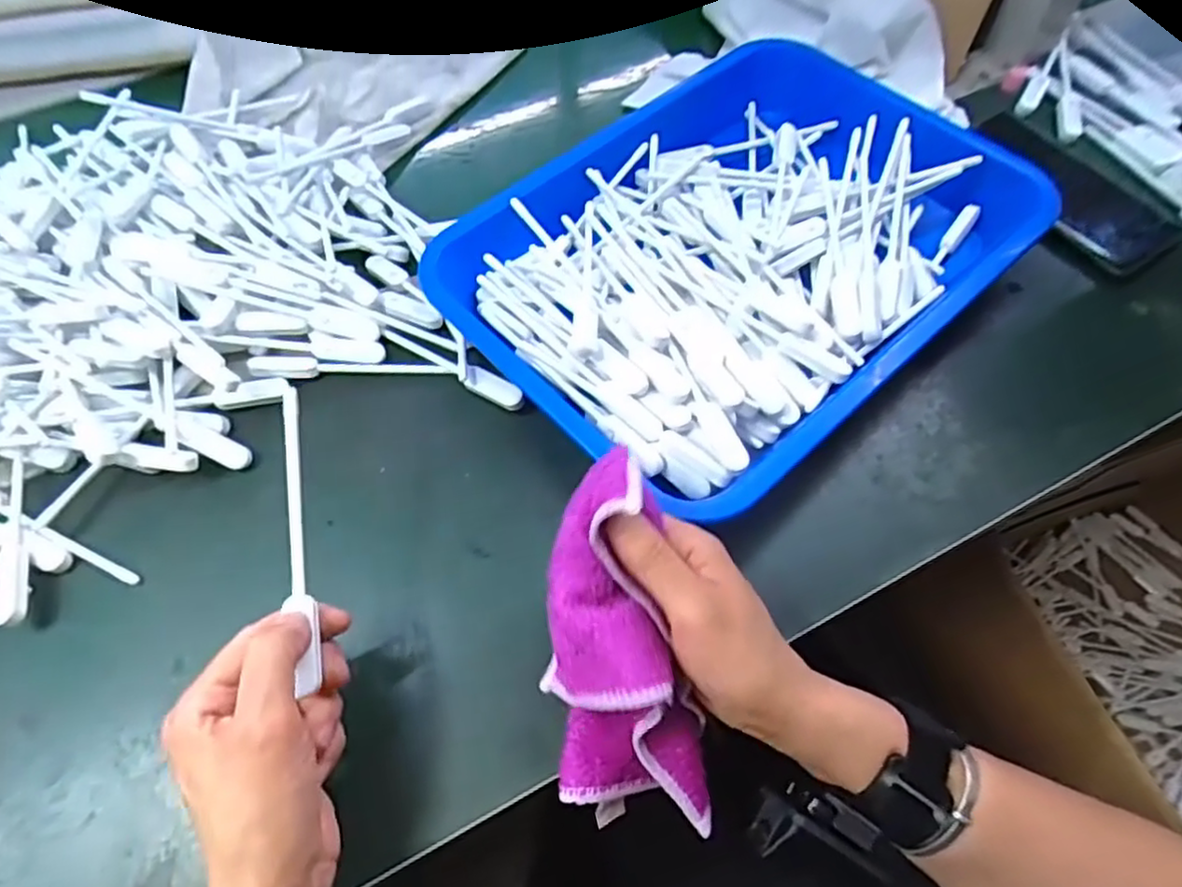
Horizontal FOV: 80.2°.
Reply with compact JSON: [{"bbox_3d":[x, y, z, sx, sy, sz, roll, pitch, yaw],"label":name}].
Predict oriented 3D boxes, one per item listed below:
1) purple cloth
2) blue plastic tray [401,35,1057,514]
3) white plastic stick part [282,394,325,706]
[{"bbox_3d":[0.013,0.097,0.320,0.067,0.051,0.174,-10,101,-4],"label":"purple cloth"},{"bbox_3d":[0.102,-0.133,0.477,0.372,0.046,0.270,-40,67,-19],"label":"blue plastic tray"},{"bbox_3d":[-0.139,0.041,0.331,0.011,0.008,0.142,-9,75,-4],"label":"white plastic stick part"}]

